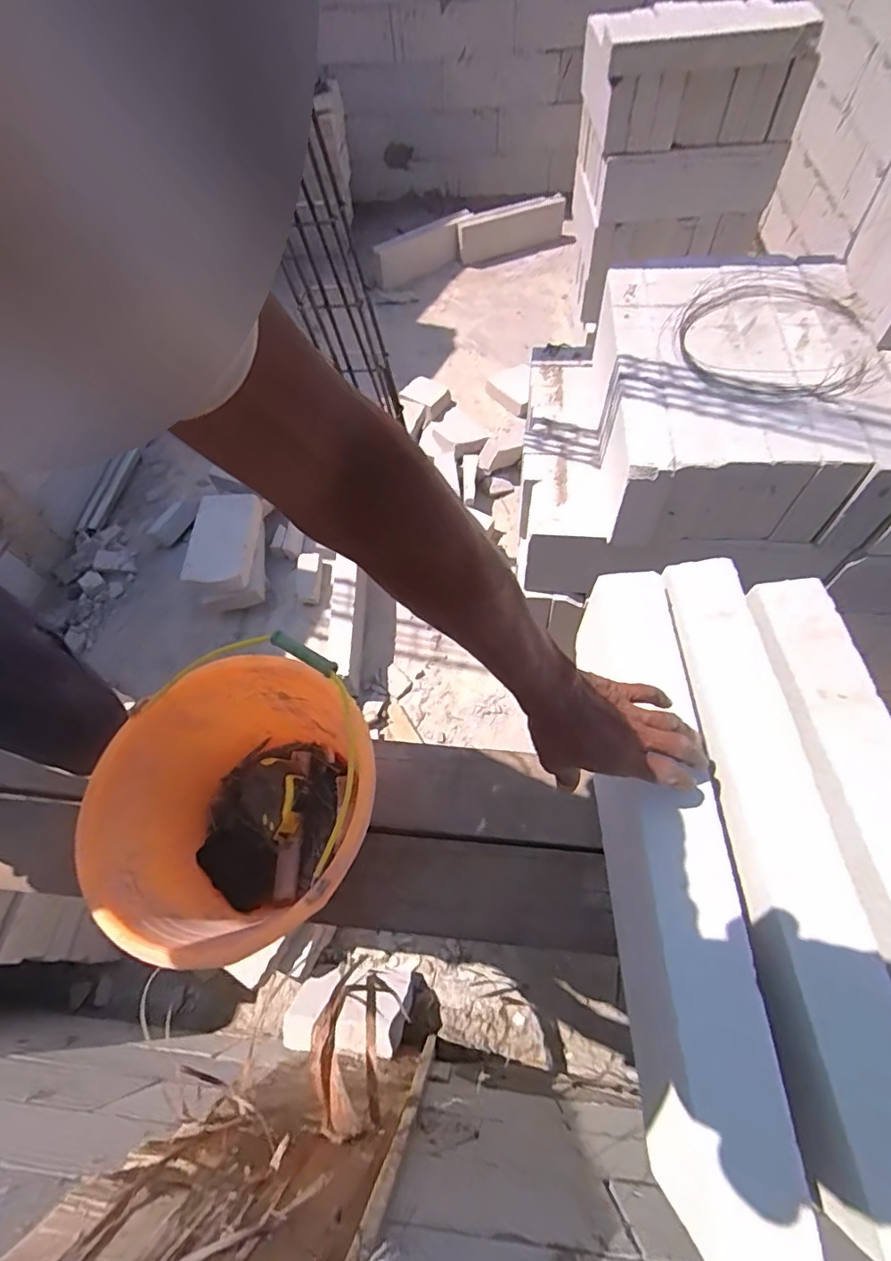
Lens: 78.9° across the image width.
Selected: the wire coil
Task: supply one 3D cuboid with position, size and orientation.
[{"bbox_3d":[0.600,-0.545,0.996,0.324,0.027,0.334,-2,62,3],"label":"wire coil"}]

